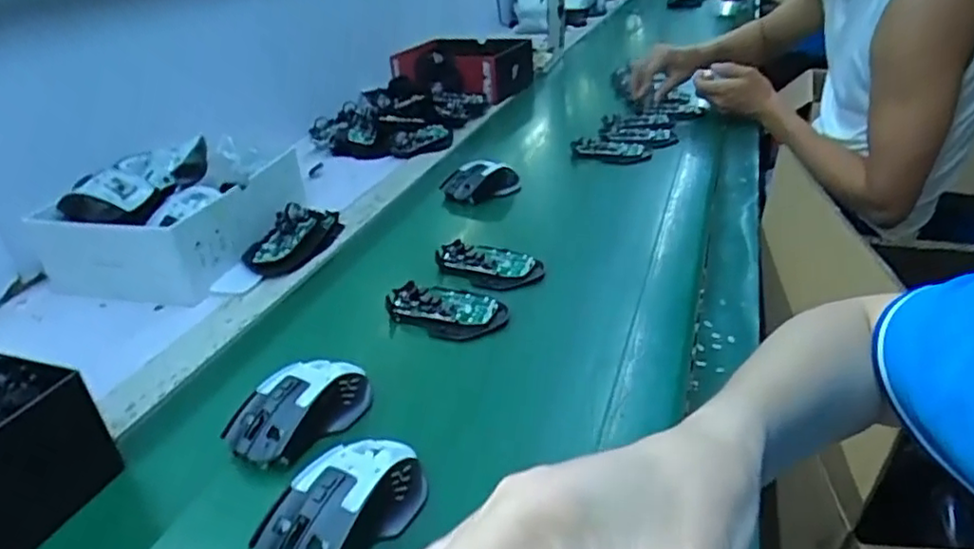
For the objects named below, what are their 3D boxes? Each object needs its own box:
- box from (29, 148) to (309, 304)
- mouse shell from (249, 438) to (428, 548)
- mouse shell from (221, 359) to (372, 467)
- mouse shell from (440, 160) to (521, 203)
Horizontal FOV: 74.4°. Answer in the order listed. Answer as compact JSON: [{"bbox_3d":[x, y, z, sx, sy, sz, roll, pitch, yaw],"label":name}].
[{"bbox_3d":[-0.365,-0.074,0.772,0.206,0.088,0.251,4,34,18],"label":"box"},{"bbox_3d":[-0.087,0.138,0.400,0.066,0.034,0.115,16,39,33],"label":"mouse shell"},{"bbox_3d":[-0.138,0.099,0.486,0.063,0.039,0.114,22,43,39],"label":"mouse shell"},{"bbox_3d":[-0.008,-0.128,0.880,0.109,0.037,0.078,-11,32,-5],"label":"mouse shell"}]

